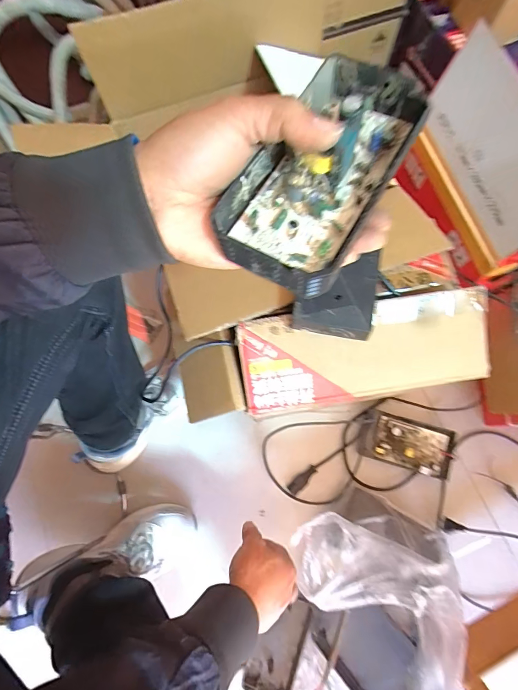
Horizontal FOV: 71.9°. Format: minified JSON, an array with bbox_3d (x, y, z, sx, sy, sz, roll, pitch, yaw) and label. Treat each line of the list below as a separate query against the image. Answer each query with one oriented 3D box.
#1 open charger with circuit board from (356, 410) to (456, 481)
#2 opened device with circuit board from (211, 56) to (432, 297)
[{"bbox_3d":[0.283,0.191,0.692,0.168,0.036,0.092,16,76,5],"label":"open charger with circuit board"},{"bbox_3d":[0.045,-0.118,0.231,0.081,0.038,0.170,30,77,9],"label":"opened device with circuit board"}]

